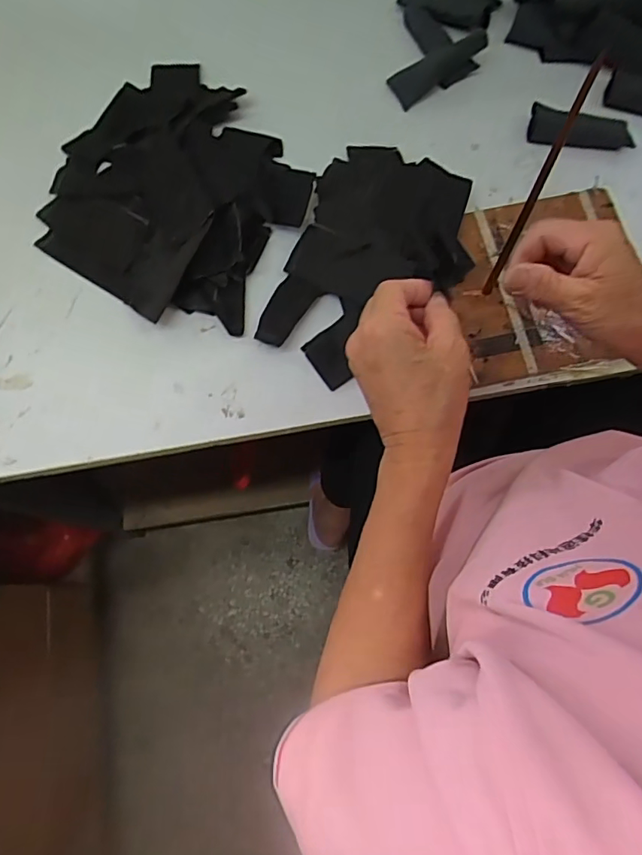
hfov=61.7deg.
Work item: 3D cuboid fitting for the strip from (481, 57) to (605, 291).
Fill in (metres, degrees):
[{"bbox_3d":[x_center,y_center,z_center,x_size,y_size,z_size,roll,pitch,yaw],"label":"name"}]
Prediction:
[{"bbox_3d":[0.155,-0.165,0.399,0.010,0.233,0.011,26,76,8],"label":"strip"}]

